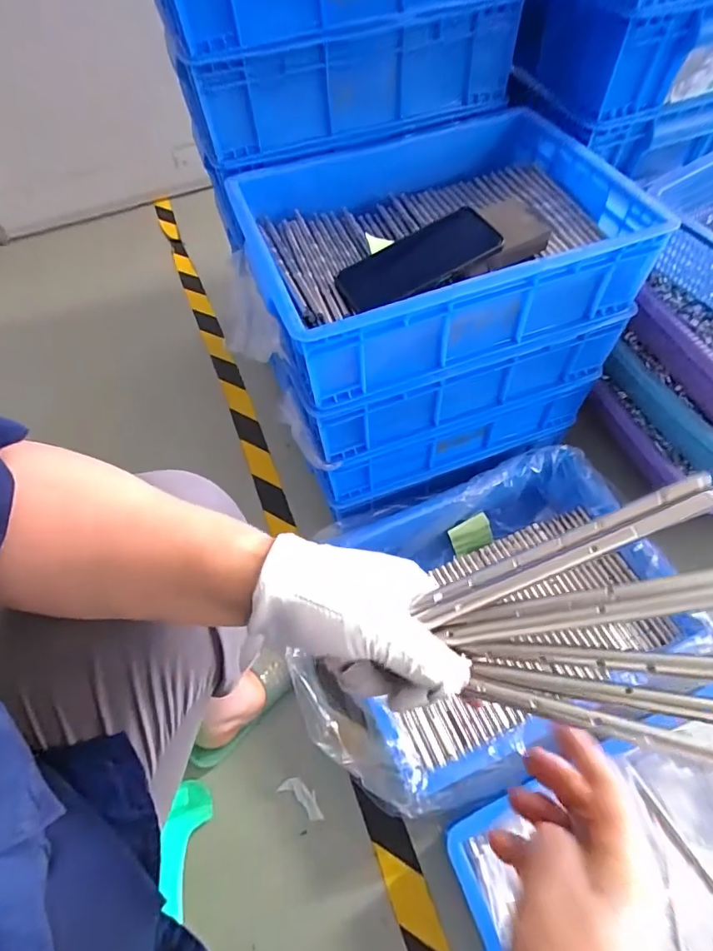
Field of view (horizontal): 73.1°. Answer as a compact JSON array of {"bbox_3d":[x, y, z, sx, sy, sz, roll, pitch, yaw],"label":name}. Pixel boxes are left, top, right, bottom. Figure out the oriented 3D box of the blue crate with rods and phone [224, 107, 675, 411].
[{"bbox_3d":[0.090,-0.278,0.573,0.419,0.112,0.313,-19,59,-8],"label":"blue crate with rods and phone"}]

